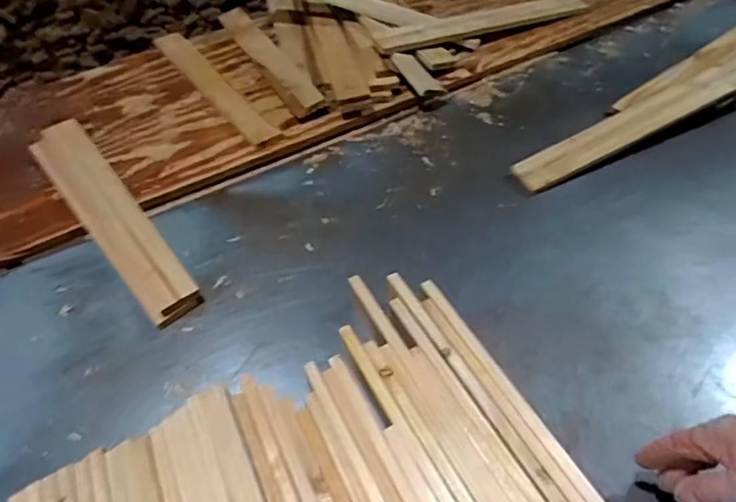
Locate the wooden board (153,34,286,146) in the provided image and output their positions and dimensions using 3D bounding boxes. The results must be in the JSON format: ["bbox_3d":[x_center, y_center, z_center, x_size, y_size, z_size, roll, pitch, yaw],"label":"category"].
[{"bbox_3d":[-0.328,-0.353,1.101,0.067,0.023,0.520,-30,54,-20],"label":"wooden board"}]

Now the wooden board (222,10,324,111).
[{"bbox_3d":[-0.234,-0.448,1.172,0.062,0.020,0.541,-30,49,-8],"label":"wooden board"}]

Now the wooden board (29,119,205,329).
[{"bbox_3d":[-0.409,-0.069,0.836,0.101,0.026,0.469,-31,60,-26],"label":"wooden board"}]

